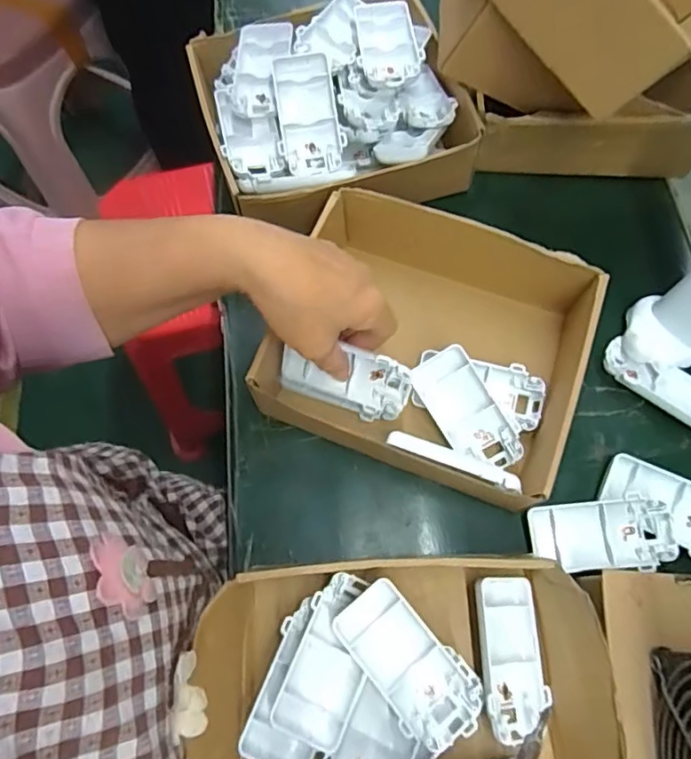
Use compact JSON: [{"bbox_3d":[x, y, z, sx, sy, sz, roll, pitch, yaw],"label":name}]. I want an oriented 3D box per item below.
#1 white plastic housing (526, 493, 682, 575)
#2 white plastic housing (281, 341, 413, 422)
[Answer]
[{"bbox_3d":[0.179,0.109,0.396,0.095,0.017,0.048,-8,69,-1],"label":"white plastic housing"},{"bbox_3d":[0.007,-0.002,0.419,0.087,0.059,0.022,18,41,13],"label":"white plastic housing"}]

